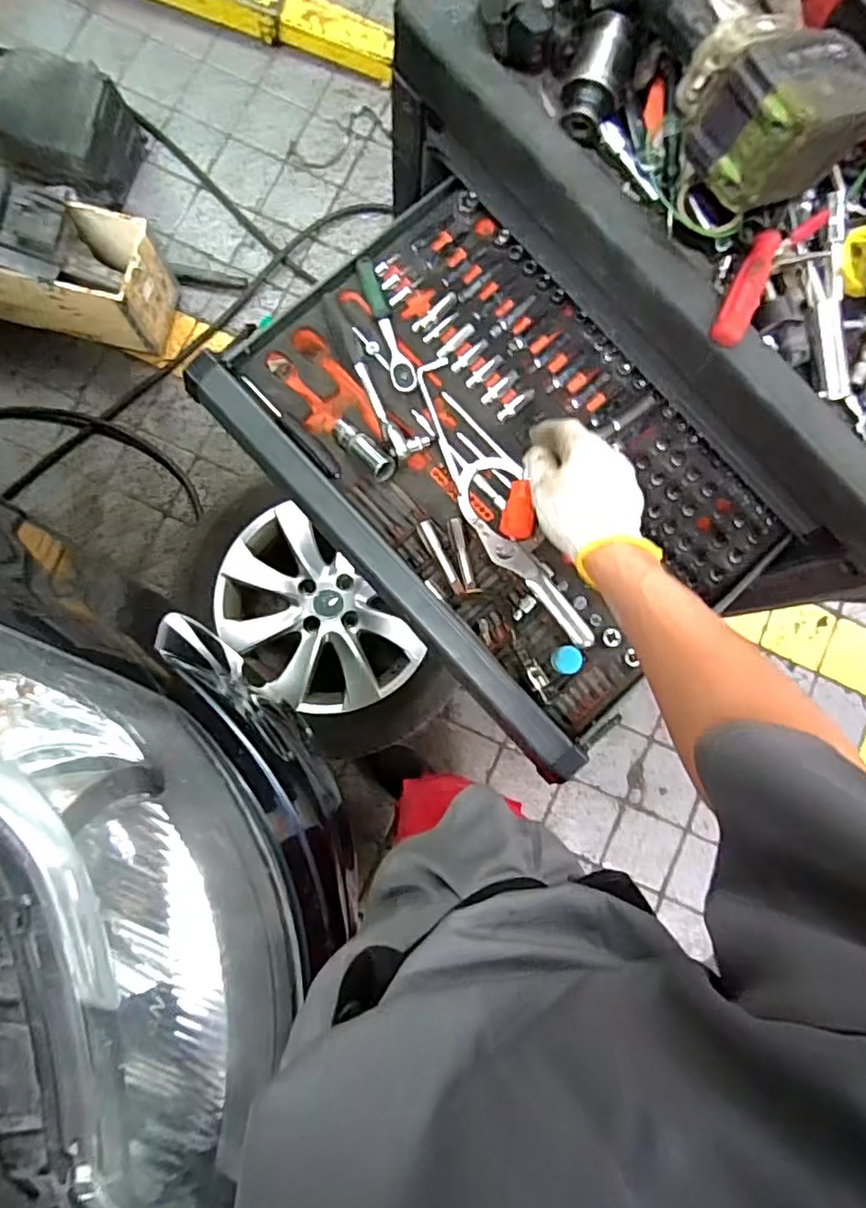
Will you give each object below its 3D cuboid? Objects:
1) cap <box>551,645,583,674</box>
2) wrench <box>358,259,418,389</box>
[{"bbox_3d":[0.139,0.058,0.646,0.030,0.010,0.029,13,84,-3],"label":"cap"},{"bbox_3d":[-0.050,-0.301,0.672,0.025,0.017,0.146,-18,86,-5],"label":"wrench"}]

